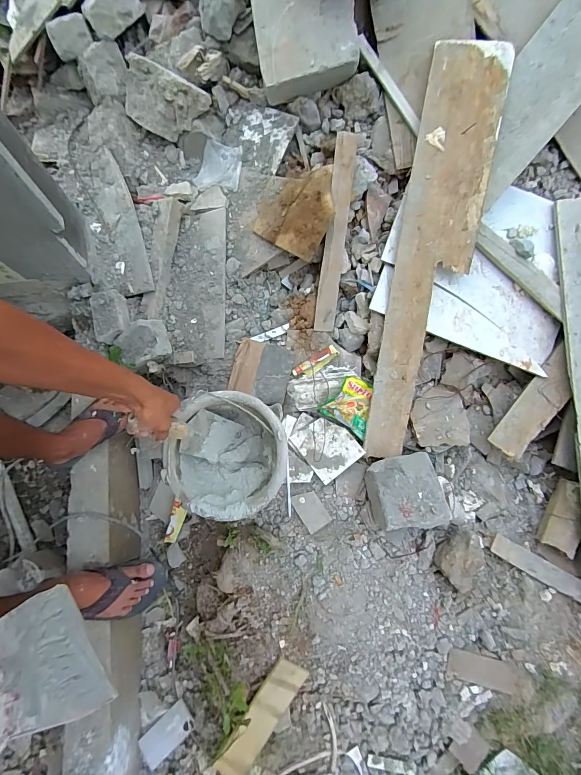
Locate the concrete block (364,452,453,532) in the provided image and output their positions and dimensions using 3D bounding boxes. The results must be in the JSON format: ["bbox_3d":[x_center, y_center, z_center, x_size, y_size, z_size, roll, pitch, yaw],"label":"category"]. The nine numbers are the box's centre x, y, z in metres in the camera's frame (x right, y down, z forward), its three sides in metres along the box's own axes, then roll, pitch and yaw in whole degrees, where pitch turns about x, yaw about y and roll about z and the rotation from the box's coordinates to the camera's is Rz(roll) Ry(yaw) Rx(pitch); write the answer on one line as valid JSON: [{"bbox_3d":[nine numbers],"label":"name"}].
[{"bbox_3d":[0.259,0.237,0.820,0.159,0.073,0.156,-10,74,-4],"label":"concrete block"}]

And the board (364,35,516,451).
[{"bbox_3d":[0.323,-0.302,0.853,0.183,0.055,0.946,13,95,3],"label":"board"}]

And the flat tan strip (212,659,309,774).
[{"bbox_3d":[-0.066,0.733,0.794,0.070,0.022,0.282,32,89,8],"label":"flat tan strip"}]

